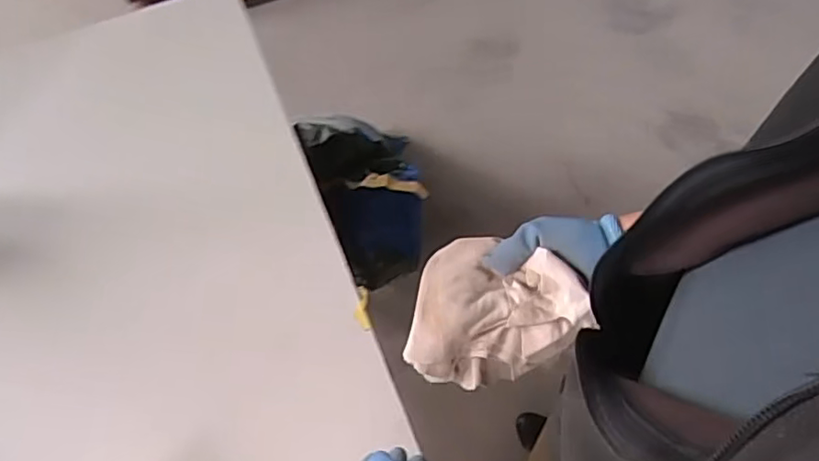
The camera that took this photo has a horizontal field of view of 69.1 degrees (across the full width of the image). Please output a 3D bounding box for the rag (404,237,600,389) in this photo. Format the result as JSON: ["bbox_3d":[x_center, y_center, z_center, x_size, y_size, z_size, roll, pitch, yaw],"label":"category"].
[{"bbox_3d":[0.080,0.071,0.544,0.146,0.104,0.128,11,64,7],"label":"rag"}]

